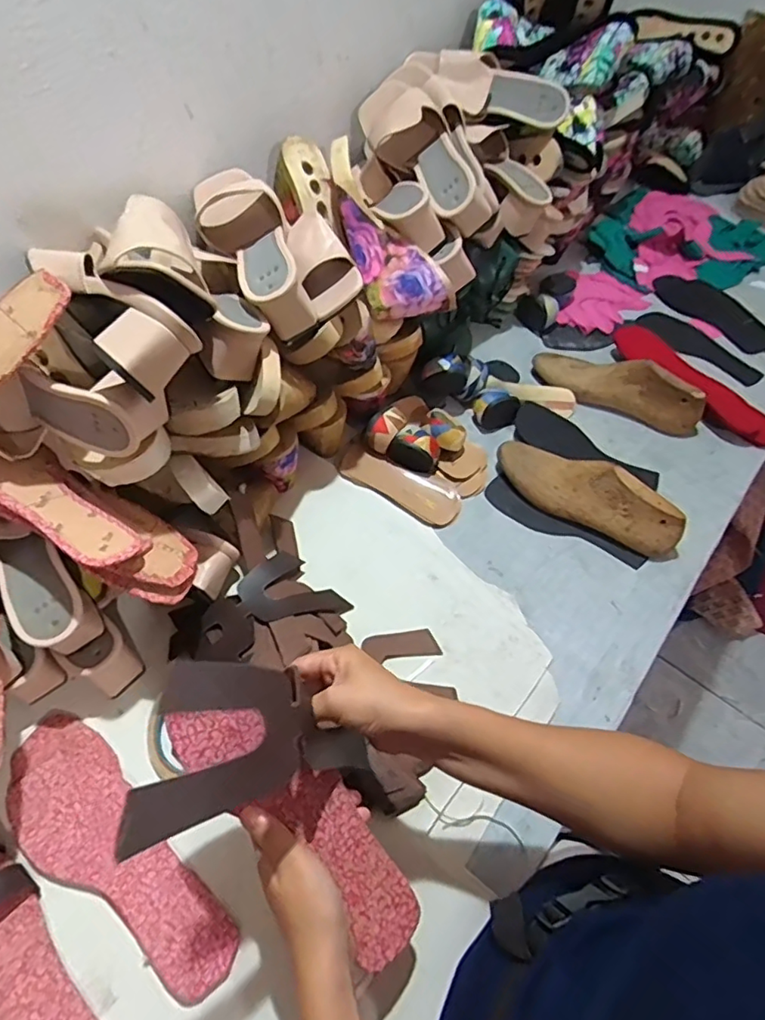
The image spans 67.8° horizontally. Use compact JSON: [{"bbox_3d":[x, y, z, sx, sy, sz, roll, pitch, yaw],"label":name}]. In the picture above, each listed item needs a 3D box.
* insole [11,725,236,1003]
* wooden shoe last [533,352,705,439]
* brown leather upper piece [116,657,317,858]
[{"bbox_3d":[-0.237,0.295,0.489,0.270,0.006,0.089,40,62,22],"label":"insole"},{"bbox_3d":[0.339,-0.182,0.821,0.246,0.079,0.067,27,58,15],"label":"wooden shoe last"},{"bbox_3d":[-0.090,0.142,0.342,0.107,0.029,0.097,25,66,-36],"label":"brown leather upper piece"}]

